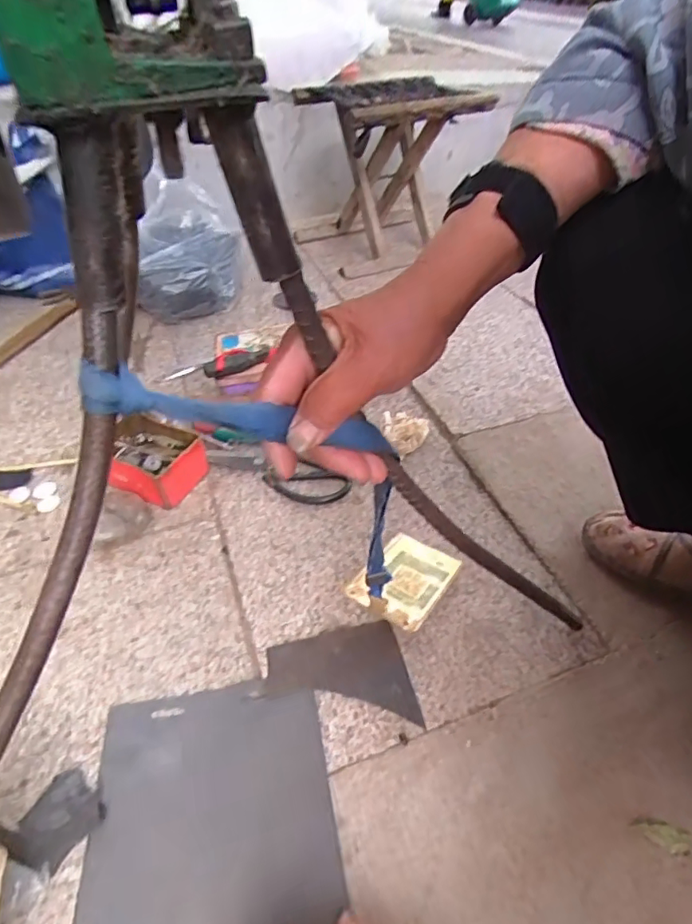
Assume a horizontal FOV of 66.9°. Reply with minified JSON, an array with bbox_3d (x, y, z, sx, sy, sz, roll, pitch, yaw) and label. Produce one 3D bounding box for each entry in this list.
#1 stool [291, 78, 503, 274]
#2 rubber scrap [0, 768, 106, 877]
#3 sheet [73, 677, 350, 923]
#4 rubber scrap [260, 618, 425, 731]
[{"bbox_3d":[0.072,-0.512,0.943,0.270,0.261,0.211,-21,47,-20],"label":"stool"},{"bbox_3d":[-0.221,0.270,0.393,0.056,0.005,0.063,32,53,27],"label":"rubber scrap"},{"bbox_3d":[-0.095,0.316,0.358,0.188,0.007,0.319,-9,47,-6],"label":"sheet"},{"bbox_3d":[-0.007,0.191,0.466,0.124,0.004,0.090,-10,45,-4],"label":"rubber scrap"}]

